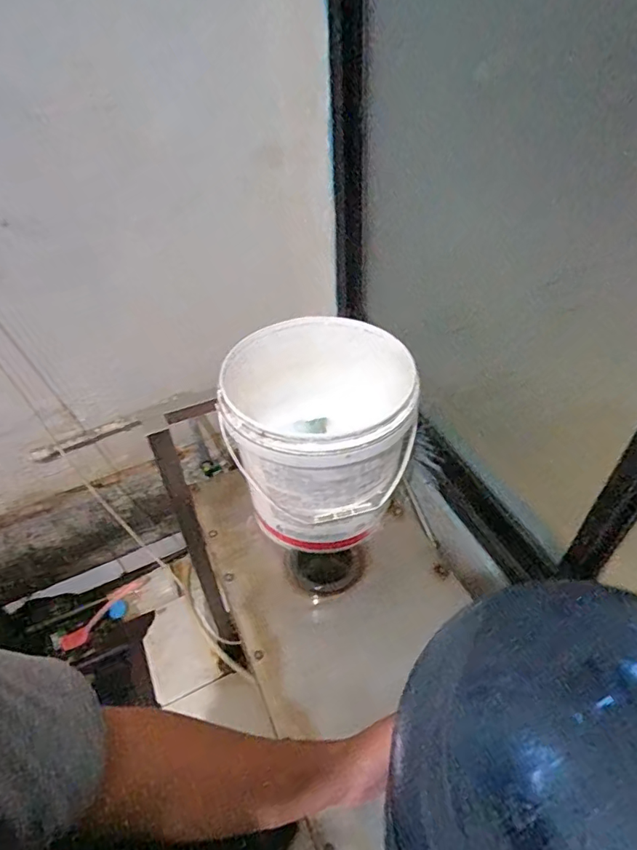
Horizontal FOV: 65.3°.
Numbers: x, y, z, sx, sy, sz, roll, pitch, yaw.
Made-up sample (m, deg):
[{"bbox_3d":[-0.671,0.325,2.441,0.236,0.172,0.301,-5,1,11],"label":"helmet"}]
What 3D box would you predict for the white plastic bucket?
[{"bbox_3d":[0.009,0.020,0.869,0.306,0.282,0.291,-2,46,2],"label":"white plastic bucket"}]

